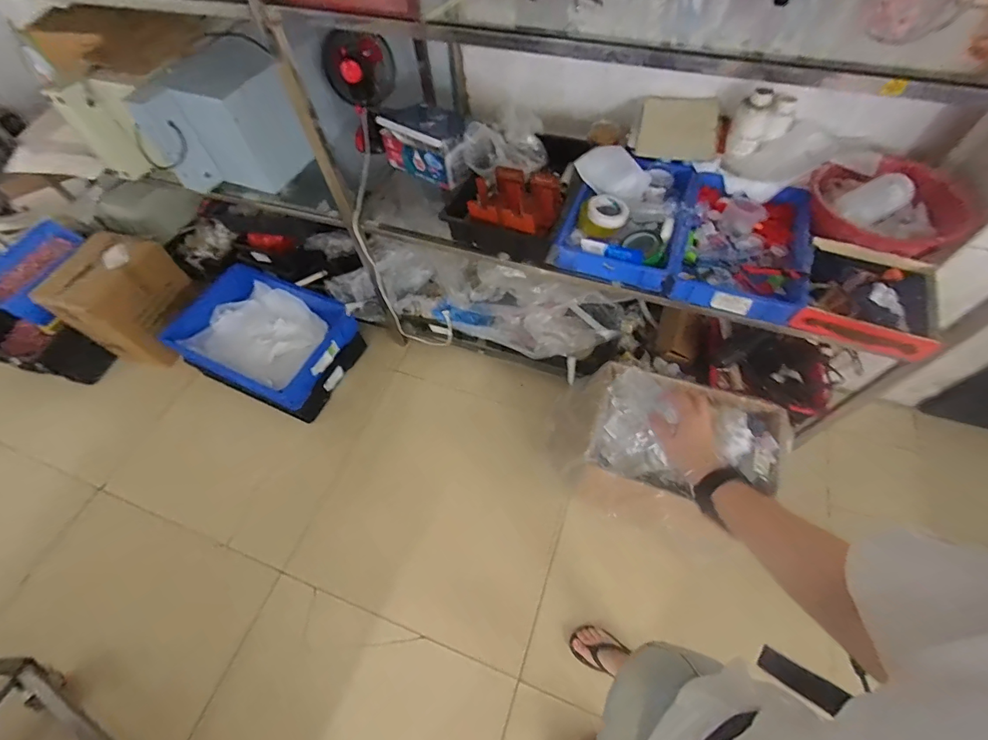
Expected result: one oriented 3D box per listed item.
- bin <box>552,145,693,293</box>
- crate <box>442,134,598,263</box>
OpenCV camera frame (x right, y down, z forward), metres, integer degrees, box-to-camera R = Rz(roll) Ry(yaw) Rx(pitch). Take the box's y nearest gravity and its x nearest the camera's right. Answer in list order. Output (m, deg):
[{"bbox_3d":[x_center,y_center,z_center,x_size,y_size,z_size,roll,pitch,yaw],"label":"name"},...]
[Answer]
[{"bbox_3d":[0.341,-0.417,1.110,0.297,0.135,0.396,14,61,10],"label":"bin"},{"bbox_3d":[0.069,-0.481,1.168,0.296,0.138,0.338,21,63,14],"label":"crate"}]

